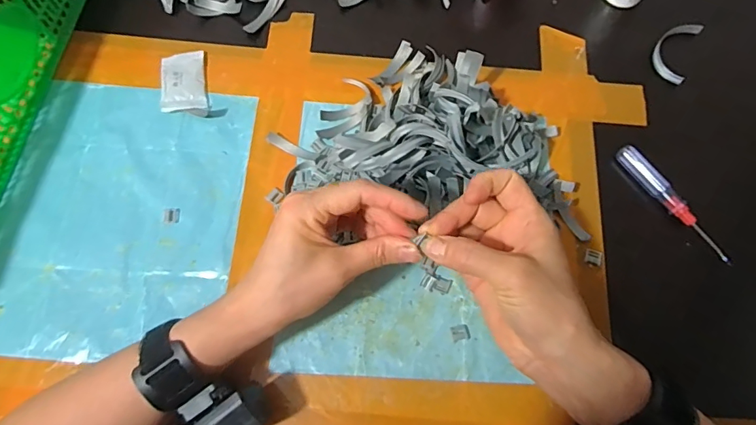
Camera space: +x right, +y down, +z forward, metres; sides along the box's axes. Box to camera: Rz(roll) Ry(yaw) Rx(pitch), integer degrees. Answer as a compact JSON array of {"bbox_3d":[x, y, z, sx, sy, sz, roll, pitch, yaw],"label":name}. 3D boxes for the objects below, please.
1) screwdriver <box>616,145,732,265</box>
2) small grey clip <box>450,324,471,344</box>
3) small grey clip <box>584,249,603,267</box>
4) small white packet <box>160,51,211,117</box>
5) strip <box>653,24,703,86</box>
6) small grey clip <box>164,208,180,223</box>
[{"bbox_3d":[0.244,-0.009,0.388,0.015,0.013,0.117,-33,73,-10],"label":"screwdriver"},{"bbox_3d":[0.064,0.094,0.362,0.014,0.004,0.012,-15,71,-4],"label":"small grey clip"},{"bbox_3d":[0.176,0.036,0.380,0.013,0.004,0.012,19,72,8],"label":"small grey clip"},{"bbox_3d":[-0.180,-0.121,0.433,0.040,0.012,0.071,-9,71,-2],"label":"small white packet"},{"bbox_3d":[0.281,-0.155,0.443,0.032,0.010,0.071,26,73,10],"label":"strip"},{"bbox_3d":[-0.174,0.003,0.394,0.013,0.004,0.013,-3,71,0],"label":"small grey clip"}]

